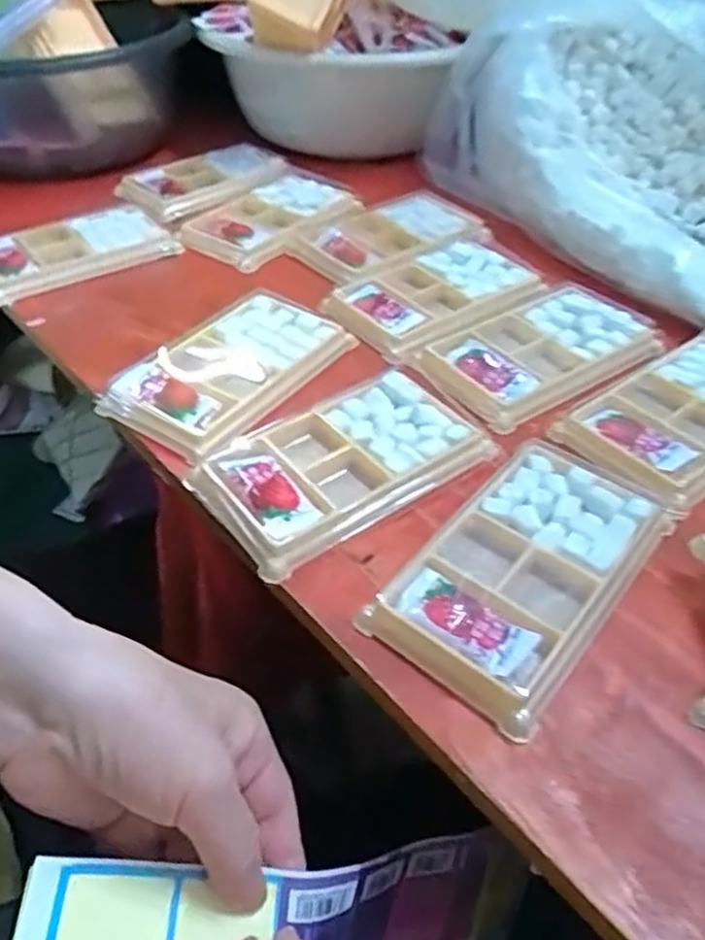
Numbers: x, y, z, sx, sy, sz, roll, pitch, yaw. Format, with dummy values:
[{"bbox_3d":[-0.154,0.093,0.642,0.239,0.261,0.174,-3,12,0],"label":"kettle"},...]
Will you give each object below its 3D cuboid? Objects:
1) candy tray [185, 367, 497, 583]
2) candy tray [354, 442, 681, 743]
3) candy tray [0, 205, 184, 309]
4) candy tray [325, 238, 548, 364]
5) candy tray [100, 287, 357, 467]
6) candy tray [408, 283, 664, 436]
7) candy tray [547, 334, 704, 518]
[{"bbox_3d":[-0.005,-0.006,0.353,0.132,0.010,0.081,-31,53,-26],"label":"candy tray"},{"bbox_3d":[0.076,0.040,0.309,0.077,0.012,0.136,31,53,27],"label":"candy tray"},{"bbox_3d":[-0.204,-0.161,0.511,0.132,0.012,0.083,-27,51,-24],"label":"candy tray"},{"bbox_3d":[0.056,-0.116,0.472,0.136,0.014,0.084,-28,52,-24],"label":"candy tray"},{"bbox_3d":[-0.069,-0.062,0.408,0.091,0.013,0.135,28,52,25],"label":"candy tray"},{"bbox_3d":[0.111,-0.072,0.423,0.137,0.011,0.086,-27,51,-23],"label":"candy tray"},{"bbox_3d":[0.178,-0.029,0.380,0.141,0.013,0.075,-28,52,-25],"label":"candy tray"}]

